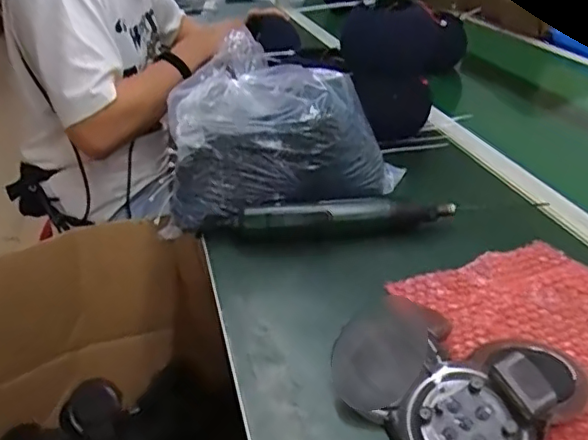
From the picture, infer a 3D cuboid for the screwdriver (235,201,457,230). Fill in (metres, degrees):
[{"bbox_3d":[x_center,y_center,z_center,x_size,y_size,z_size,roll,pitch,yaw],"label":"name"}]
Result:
[{"bbox_3d":[0.057,-0.003,0.645,0.240,0.034,0.030,-5,30,-3],"label":"screwdriver"}]

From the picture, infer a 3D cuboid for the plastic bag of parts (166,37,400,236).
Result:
[{"bbox_3d":[-0.007,-0.112,0.720,0.268,0.143,0.209,-1,31,4],"label":"plastic bag of parts"}]

